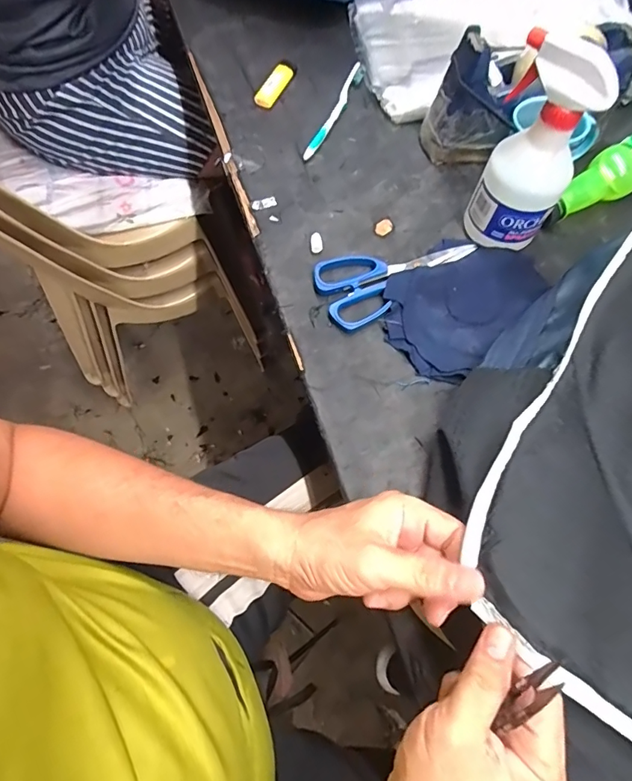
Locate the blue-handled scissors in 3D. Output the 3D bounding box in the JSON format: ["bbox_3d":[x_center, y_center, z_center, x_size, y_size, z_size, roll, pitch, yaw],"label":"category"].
[{"bbox_3d":[0.079,-0.130,0.485,0.172,0.009,0.082,-32,73,-12],"label":"blue-handled scissors"}]

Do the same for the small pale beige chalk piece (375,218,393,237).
[{"bbox_3d":[0.075,-0.181,0.513,0.023,0.005,0.018,-30,72,-12],"label":"small pale beige chalk piece"}]

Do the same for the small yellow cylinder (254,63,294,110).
[{"bbox_3d":[-0.050,-0.382,0.578,0.019,0.019,0.070,27,71,9],"label":"small yellow cylinder"}]

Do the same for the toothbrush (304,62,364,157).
[{"bbox_3d":[0.025,-0.346,0.570,0.015,0.007,0.173,23,70,7],"label":"toothbrush"}]

